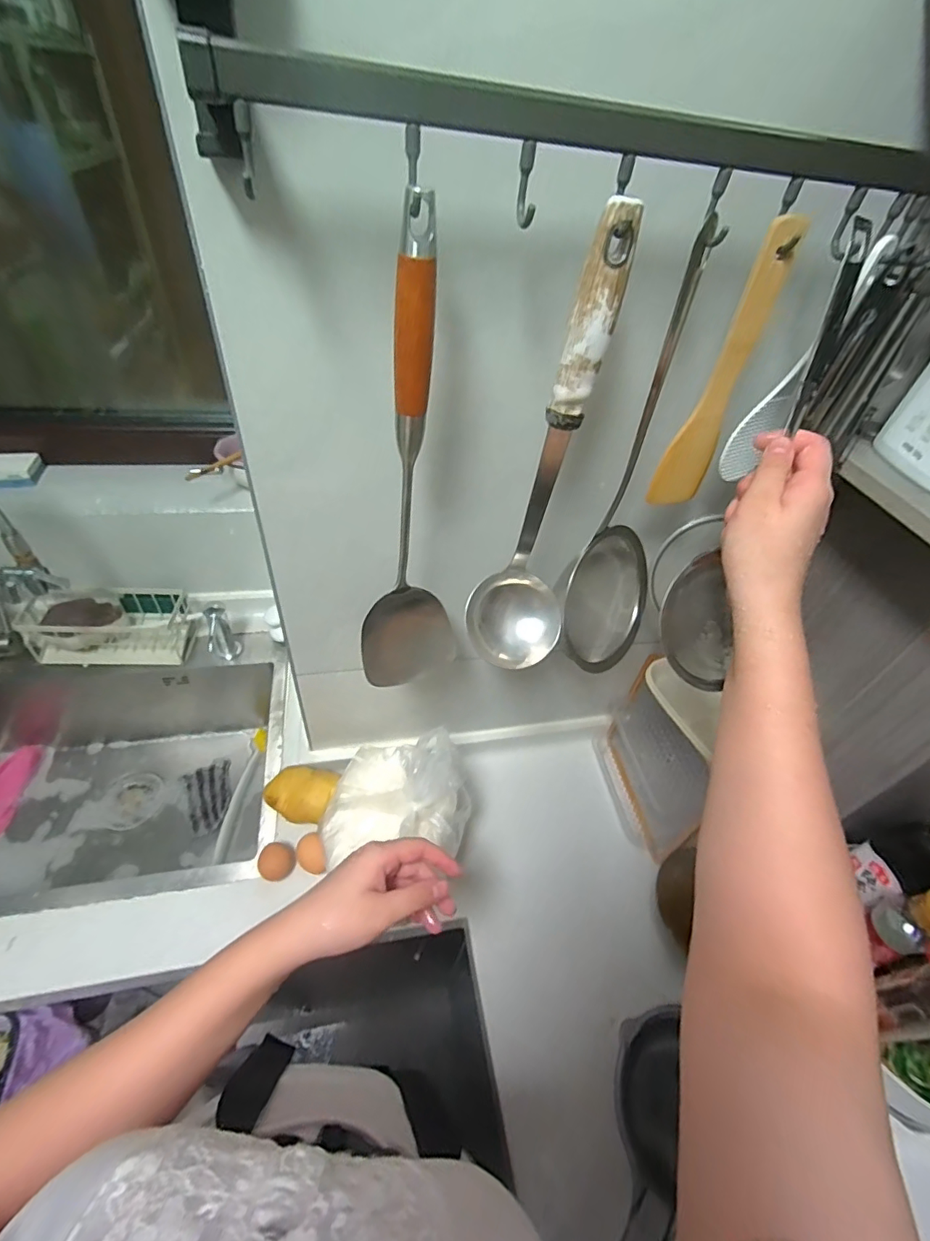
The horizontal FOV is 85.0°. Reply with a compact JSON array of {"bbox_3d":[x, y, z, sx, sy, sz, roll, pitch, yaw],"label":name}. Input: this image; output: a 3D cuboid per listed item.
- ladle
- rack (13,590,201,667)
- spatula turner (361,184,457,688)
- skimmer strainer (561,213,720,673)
[{"bbox_3d":[0.061,-0.099,0.394,0.083,0.341,0.061,15,46,7],"label":"ladle"},{"bbox_3d":[-0.595,0.012,0.858,0.246,0.089,0.105,1,46,-6],"label":"rack"},{"bbox_3d":[-0.040,-0.084,0.390,0.082,0.368,0.057,5,46,-3],"label":"spatula turner"},{"bbox_3d":[0.170,-0.117,0.463,0.078,0.374,0.110,26,48,17],"label":"skimmer strainer"}]

